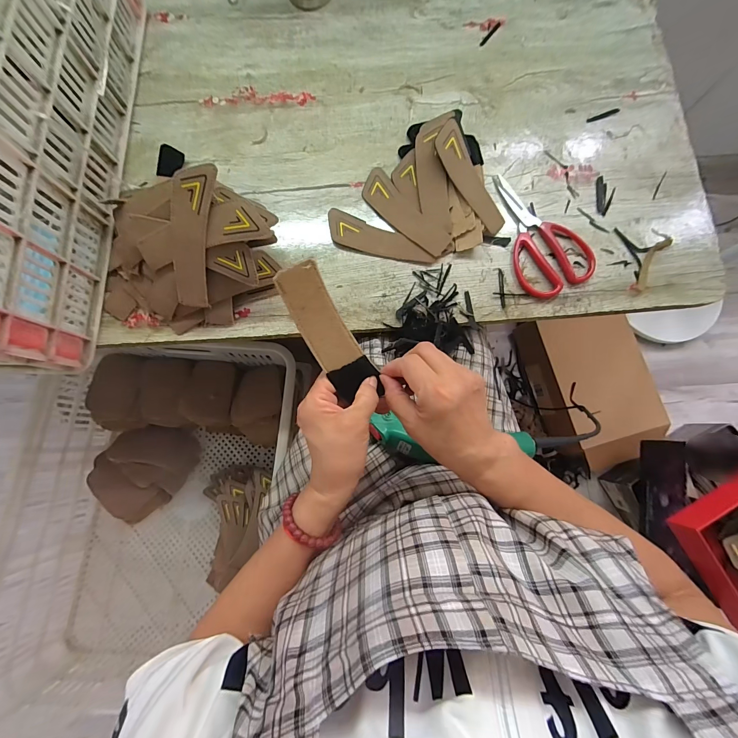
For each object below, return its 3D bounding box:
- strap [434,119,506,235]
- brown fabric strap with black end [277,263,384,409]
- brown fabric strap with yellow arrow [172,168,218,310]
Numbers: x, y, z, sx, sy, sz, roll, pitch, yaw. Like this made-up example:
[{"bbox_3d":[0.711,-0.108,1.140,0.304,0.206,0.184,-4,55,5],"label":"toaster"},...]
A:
[{"bbox_3d":[0.138,-0.259,0.450,0.041,0.011,0.155,-31,96,-7],"label":"strap"},{"bbox_3d":[-0.033,-0.028,0.281,0.039,0.010,0.131,-32,125,-7],"label":"brown fabric strap with black end"},{"bbox_3d":[-0.203,-0.148,0.374,0.044,0.008,0.152,17,113,3],"label":"brown fabric strap with yellow arrow"}]

